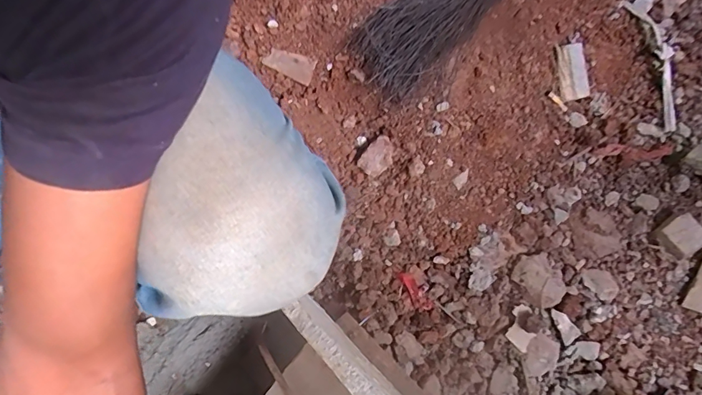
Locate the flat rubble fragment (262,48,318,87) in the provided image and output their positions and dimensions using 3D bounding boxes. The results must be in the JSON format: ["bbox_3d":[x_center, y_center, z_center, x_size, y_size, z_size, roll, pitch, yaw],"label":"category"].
[{"bbox_3d":[-0.091,-0.196,0.635,0.081,0.004,0.037,28,118,11],"label":"flat rubble fragment"}]

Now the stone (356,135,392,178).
[{"bbox_3d":[0.039,-0.059,0.635,0.040,0.039,0.058,41,81,5],"label":"stone"}]

